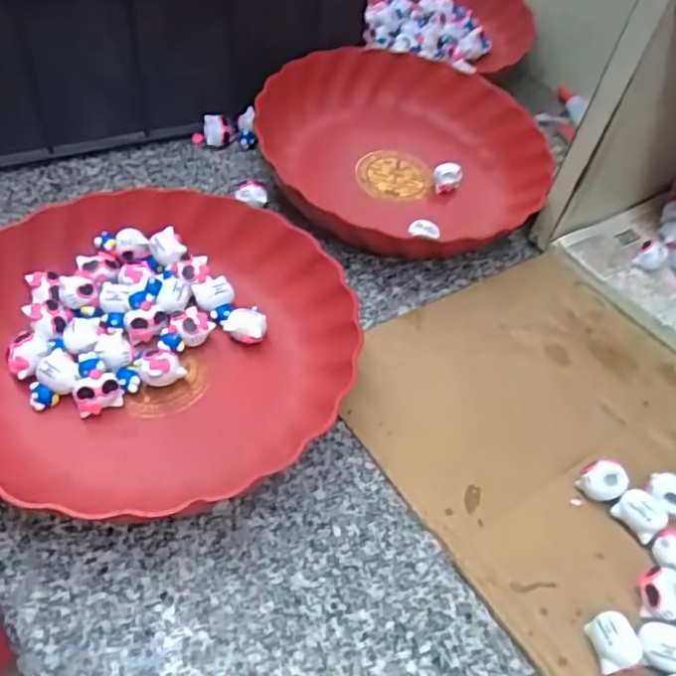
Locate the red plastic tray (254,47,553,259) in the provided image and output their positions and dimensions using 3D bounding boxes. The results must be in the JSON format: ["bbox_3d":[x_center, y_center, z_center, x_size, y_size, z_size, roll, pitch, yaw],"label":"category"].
[{"bbox_3d":[0.056,-0.154,0.540,0.237,0.061,0.225,-26,57,-25],"label":"red plastic tray"}]

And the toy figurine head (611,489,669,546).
[{"bbox_3d":[0.170,0.098,0.365,0.022,0.019,0.025,-31,59,-27],"label":"toy figurine head"}]

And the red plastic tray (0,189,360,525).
[{"bbox_3d":[-0.111,0.004,0.396,0.232,0.052,0.234,7,50,1],"label":"red plastic tray"}]

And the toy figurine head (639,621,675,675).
[{"bbox_3d":[0.161,0.151,0.318,0.025,0.017,0.025,3,50,-3],"label":"toy figurine head"}]

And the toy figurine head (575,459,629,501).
[{"bbox_3d":[0.151,0.084,0.375,0.023,0.025,0.022,3,50,-3],"label":"toy figurine head"}]

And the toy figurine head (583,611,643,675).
[{"bbox_3d":[0.133,0.149,0.317,0.021,0.018,0.025,-5,51,-10],"label":"toy figurine head"}]

